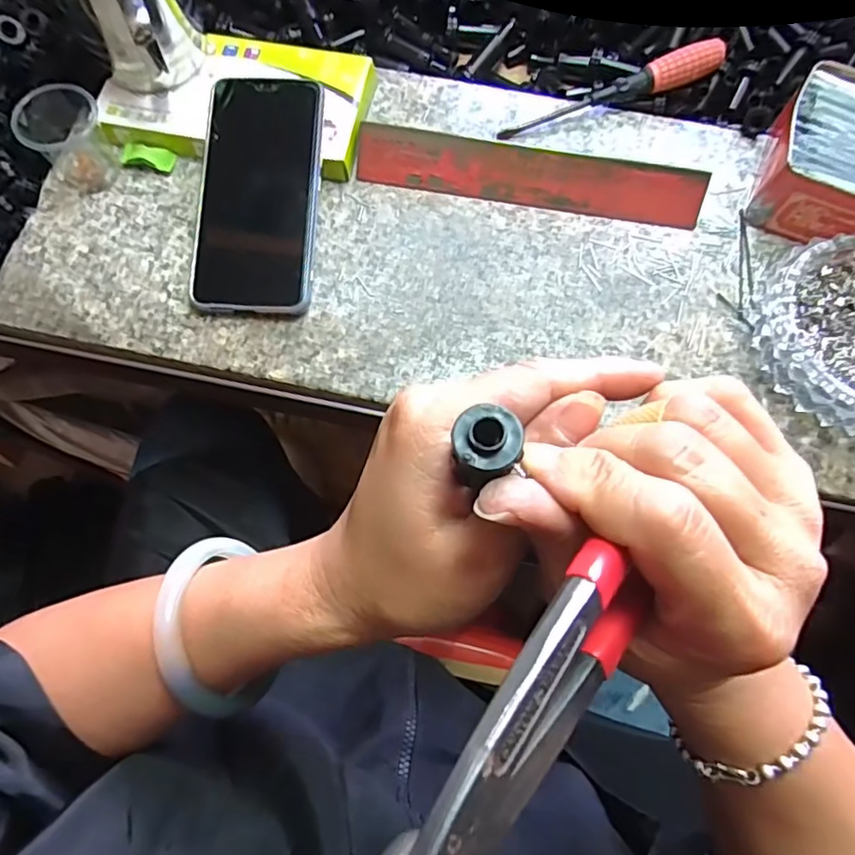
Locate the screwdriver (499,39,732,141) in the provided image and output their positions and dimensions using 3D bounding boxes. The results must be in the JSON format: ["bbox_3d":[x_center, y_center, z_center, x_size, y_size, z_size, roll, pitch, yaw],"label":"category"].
[{"bbox_3d":[0.129,-0.232,0.401,0.159,0.026,0.019,-19,74,-7],"label":"screwdriver"}]

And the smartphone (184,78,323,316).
[{"bbox_3d":[-0.107,-0.148,0.369,0.075,0.014,0.153,5,83,1],"label":"smartphone"}]

